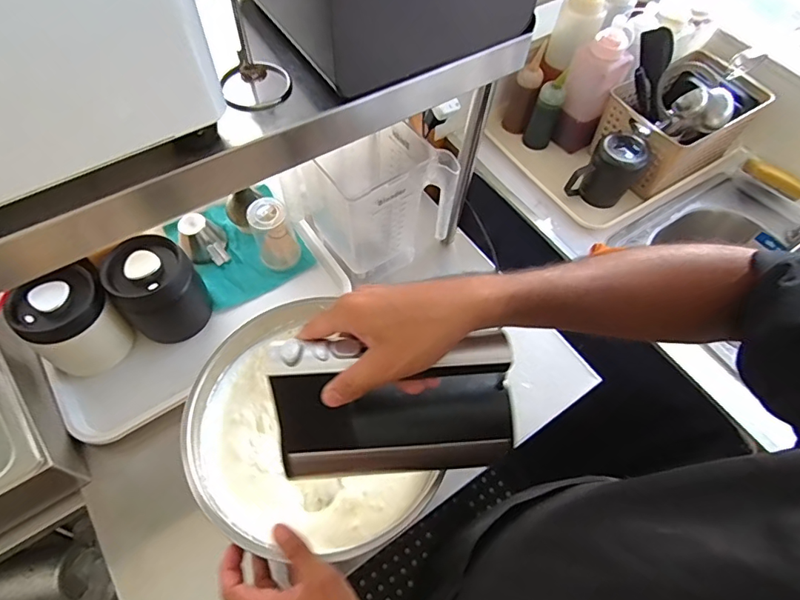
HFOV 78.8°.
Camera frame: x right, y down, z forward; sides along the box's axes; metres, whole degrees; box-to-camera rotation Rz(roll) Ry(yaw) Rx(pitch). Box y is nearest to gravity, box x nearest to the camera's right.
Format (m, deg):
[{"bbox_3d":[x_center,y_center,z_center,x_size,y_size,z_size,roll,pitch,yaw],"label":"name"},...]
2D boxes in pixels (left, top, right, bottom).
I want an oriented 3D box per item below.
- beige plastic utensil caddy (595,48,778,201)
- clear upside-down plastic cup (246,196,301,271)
[{"bbox_3d":[0.545,-0.344,0.951,0.308,0.180,0.173,-28,65,-19],"label":"beige plastic utensil caddy"},{"bbox_3d":[-0.186,-0.096,0.729,0.062,0.112,0.050,-12,60,-10],"label":"clear upside-down plastic cup"}]

